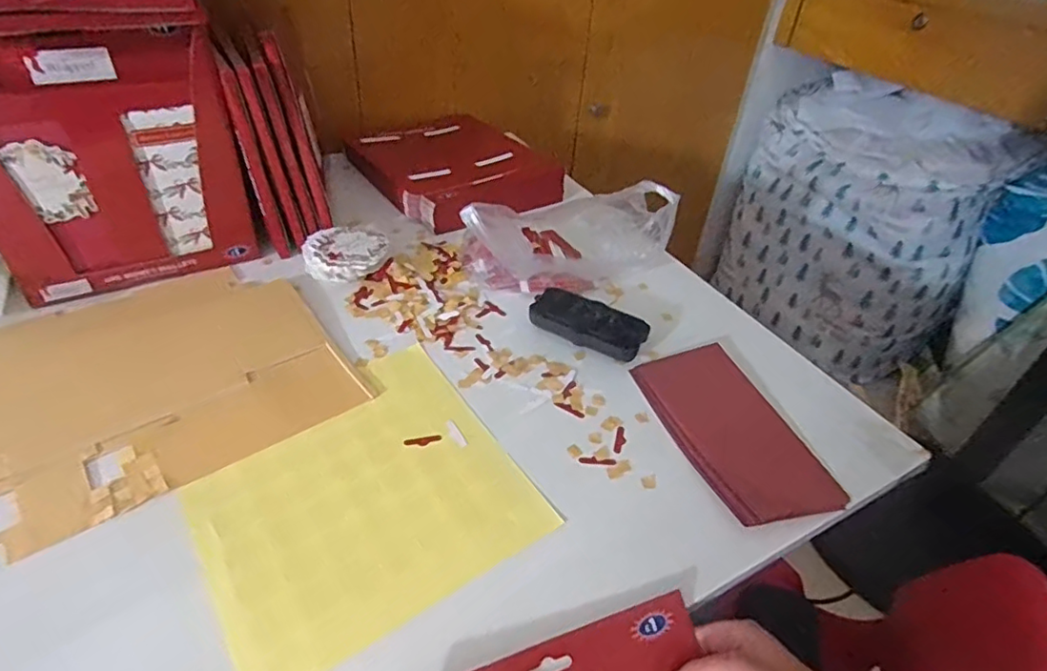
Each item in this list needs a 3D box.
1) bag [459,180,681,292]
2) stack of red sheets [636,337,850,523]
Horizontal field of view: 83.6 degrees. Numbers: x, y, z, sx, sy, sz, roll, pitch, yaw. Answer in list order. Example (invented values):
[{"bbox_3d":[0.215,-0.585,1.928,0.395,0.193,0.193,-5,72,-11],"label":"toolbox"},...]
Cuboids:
[{"bbox_3d":[0.040,-0.121,0.628,0.216,0.110,0.145,-3,41,-10],"label":"bag"},{"bbox_3d":[0.176,0.075,0.490,0.104,0.012,0.178,-9,43,-17],"label":"stack of red sheets"}]

